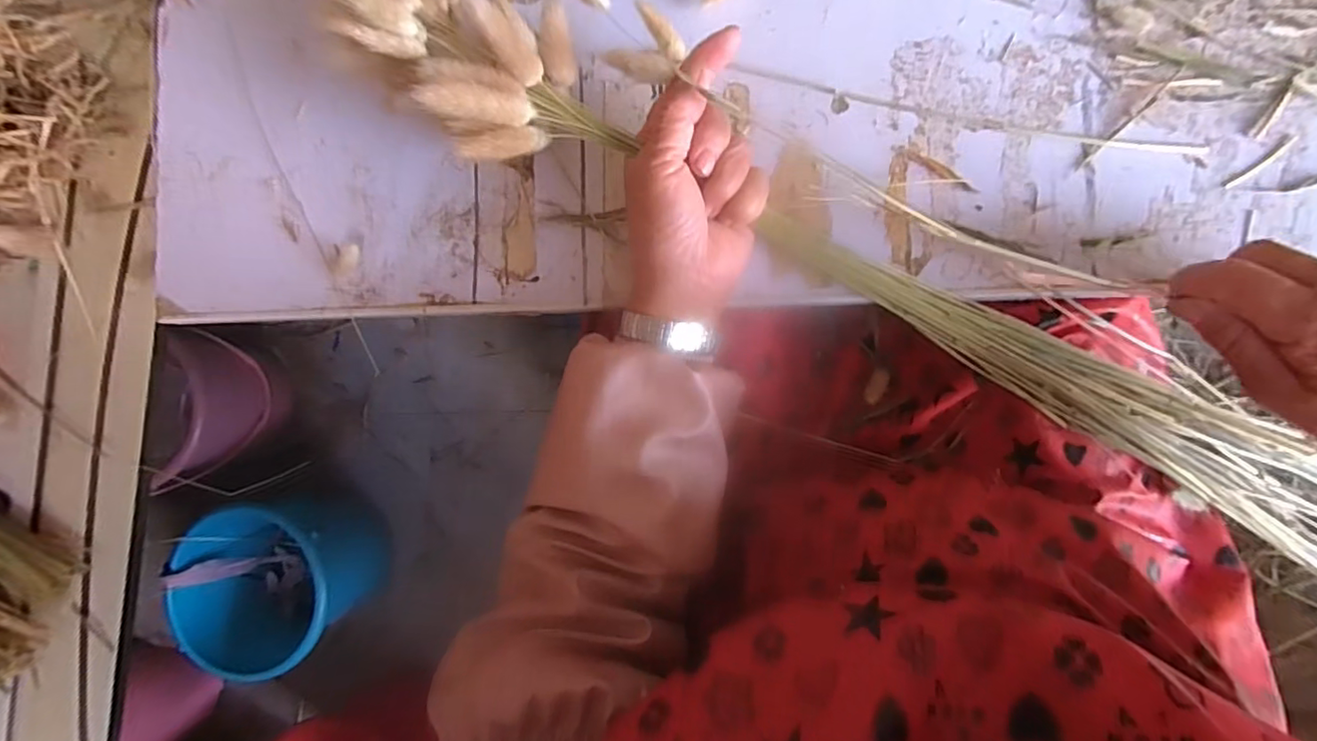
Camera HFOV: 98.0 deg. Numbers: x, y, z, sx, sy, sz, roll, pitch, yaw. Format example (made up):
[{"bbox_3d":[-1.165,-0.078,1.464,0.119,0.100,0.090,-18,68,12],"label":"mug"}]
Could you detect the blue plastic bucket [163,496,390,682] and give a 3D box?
[{"bbox_3d":[-0.505,0.280,0.797,0.187,0.213,0.205,0,89,6],"label":"blue plastic bucket"}]

